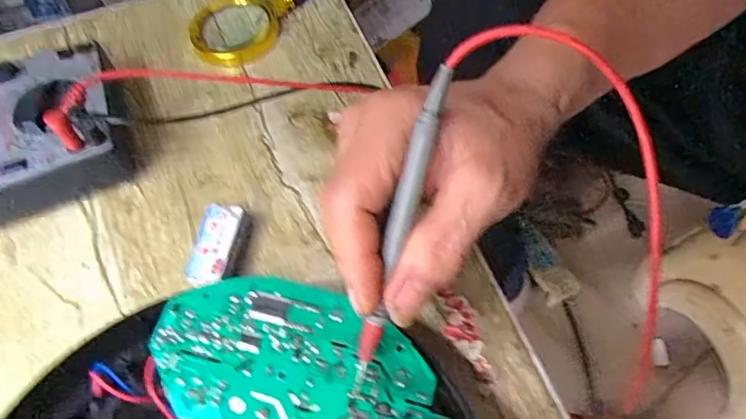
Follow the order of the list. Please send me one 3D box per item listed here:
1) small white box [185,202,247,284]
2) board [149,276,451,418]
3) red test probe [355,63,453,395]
[{"bbox_3d":[-0.089,0.024,0.319,0.026,0.023,0.049,8,58,7],"label":"small white box"},{"bbox_3d":[-0.035,0.073,0.255,0.139,0.012,0.072,12,59,10],"label":"board"},{"bbox_3d":[0.011,0.014,0.229,0.010,0.014,0.147,18,105,13],"label":"red test probe"}]

